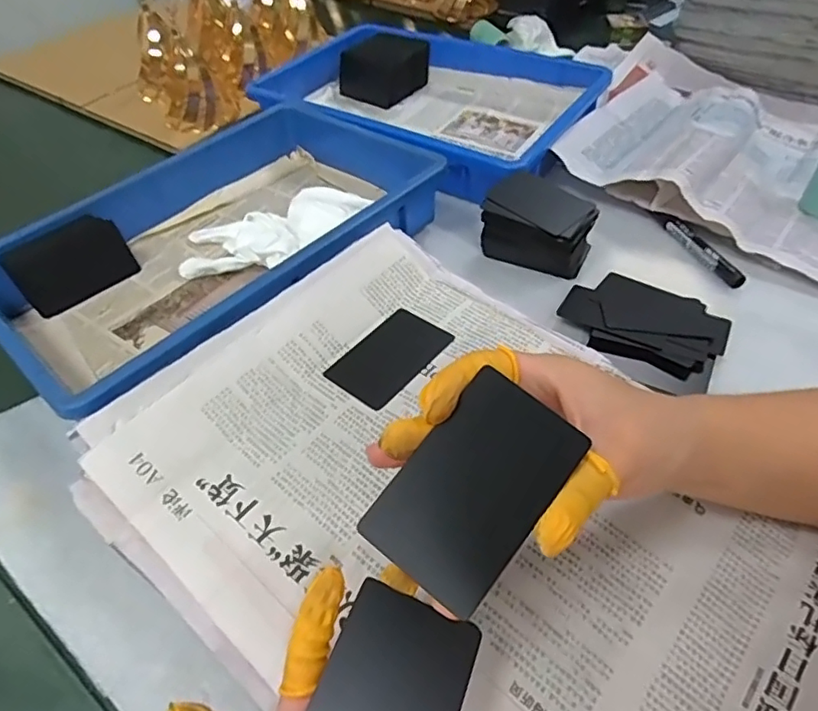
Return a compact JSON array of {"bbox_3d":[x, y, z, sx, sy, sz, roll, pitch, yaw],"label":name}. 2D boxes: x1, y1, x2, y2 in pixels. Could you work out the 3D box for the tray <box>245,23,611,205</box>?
[{"bbox_3d":[0.020,-0.303,0.685,0.364,0.060,0.251,24,53,21],"label":"tray"}]

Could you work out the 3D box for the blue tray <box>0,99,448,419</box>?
[{"bbox_3d":[-0.173,-0.110,0.519,0.254,0.064,0.380,32,56,26],"label":"blue tray"}]

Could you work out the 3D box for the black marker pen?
[{"bbox_3d":[0.263,-0.102,0.520,0.013,0.015,0.115,-16,50,-11],"label":"black marker pen"}]

